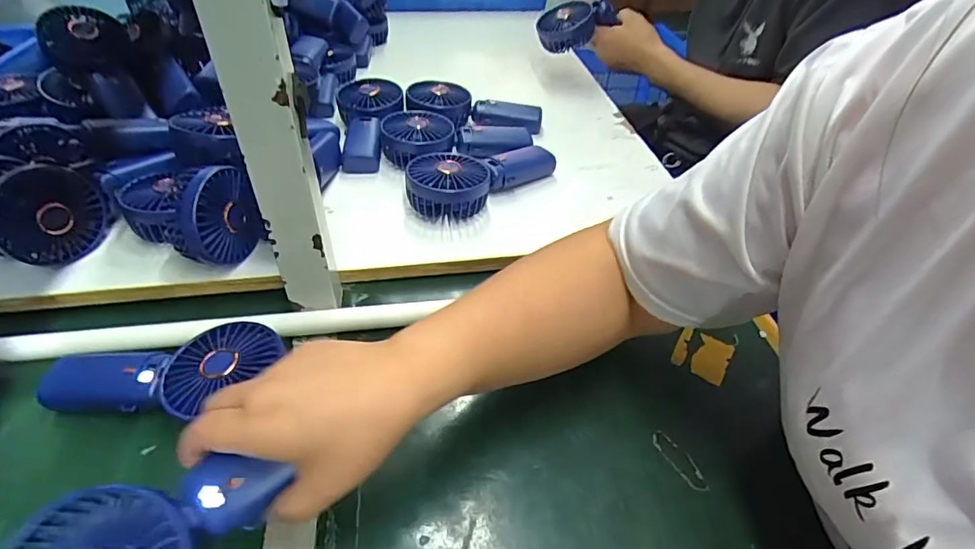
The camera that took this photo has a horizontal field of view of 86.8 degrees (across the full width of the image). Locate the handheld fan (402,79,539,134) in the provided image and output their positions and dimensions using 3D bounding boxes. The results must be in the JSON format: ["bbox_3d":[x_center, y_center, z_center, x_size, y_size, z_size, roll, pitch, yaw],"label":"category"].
[{"bbox_3d":[-0.016,-0.223,0.707,0.180,0.044,0.080,3,42,0],"label":"handheld fan"}]

